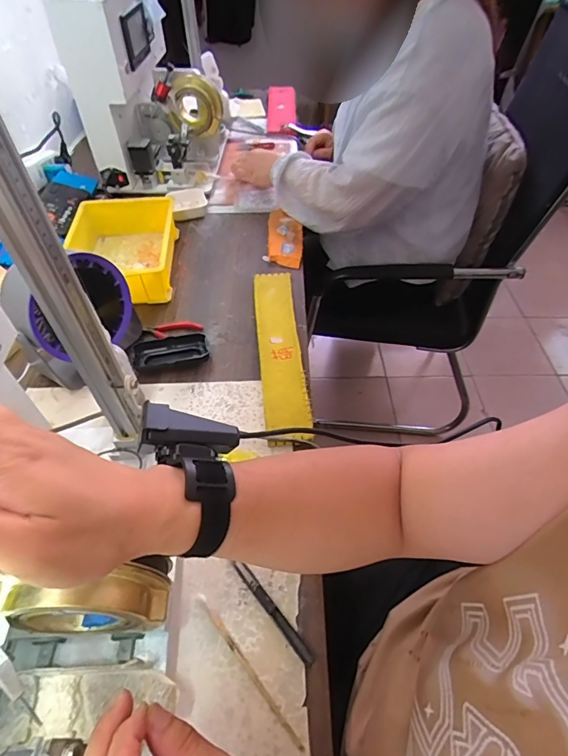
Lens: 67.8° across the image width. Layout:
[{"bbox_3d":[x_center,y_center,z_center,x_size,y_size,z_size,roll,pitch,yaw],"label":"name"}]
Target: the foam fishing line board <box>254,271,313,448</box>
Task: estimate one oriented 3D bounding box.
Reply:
[{"bbox_3d":[-0.007,-0.047,0.654,0.063,0.010,0.338,-6,54,-1],"label":"foam fishing line board"}]

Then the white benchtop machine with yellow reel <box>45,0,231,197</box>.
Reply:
[{"bbox_3d":[-0.257,-0.589,0.864,0.240,0.360,0.280,3,51,2],"label":"white benchtop machine with yellow reel"}]

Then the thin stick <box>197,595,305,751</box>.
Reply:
[{"bbox_3d":[-0.036,0.274,0.402,0.007,0.005,0.156,-34,59,-25],"label":"thin stick"}]

